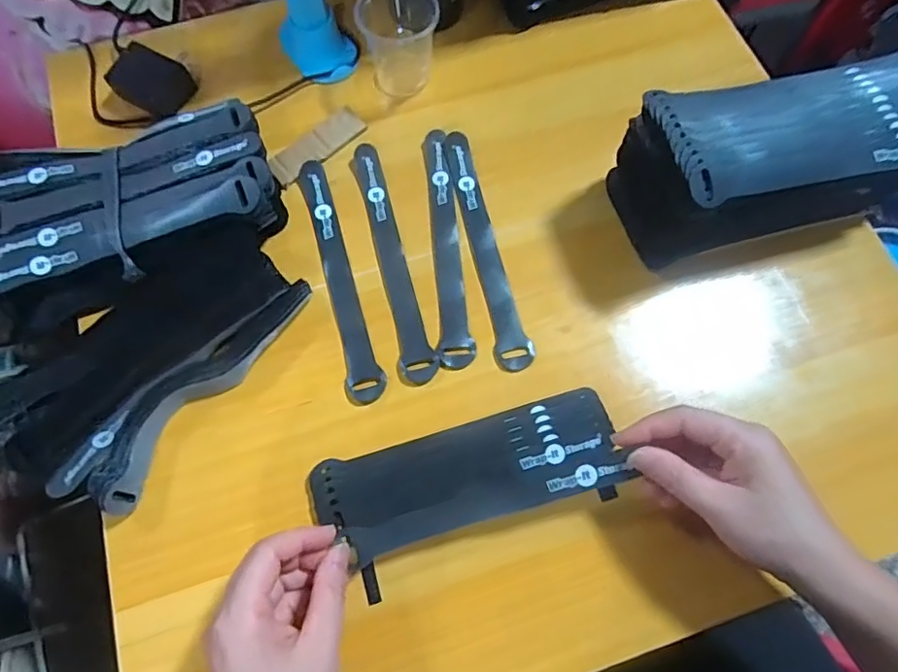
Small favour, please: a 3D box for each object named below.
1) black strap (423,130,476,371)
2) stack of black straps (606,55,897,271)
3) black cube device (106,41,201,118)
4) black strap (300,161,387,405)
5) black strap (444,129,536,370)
[{"bbox_3d":[-0.002,-0.072,0.417,0.023,0.005,0.200,-5,68,-1],"label":"black strap"},{"bbox_3d":[0.231,-0.125,0.383,0.209,0.094,0.090,-17,68,-5],"label":"stack of black straps"},{"bbox_3d":[-0.259,-0.221,0.471,0.060,0.030,0.038,24,73,8],"label":"black cube device"},{"bbox_3d":[-0.084,-0.047,0.409,0.025,0.005,0.201,-17,68,-5],"label":"black strap"},{"bbox_3d":[0.026,-0.070,0.411,0.024,0.007,0.198,-13,69,-3],"label":"black strap"}]

